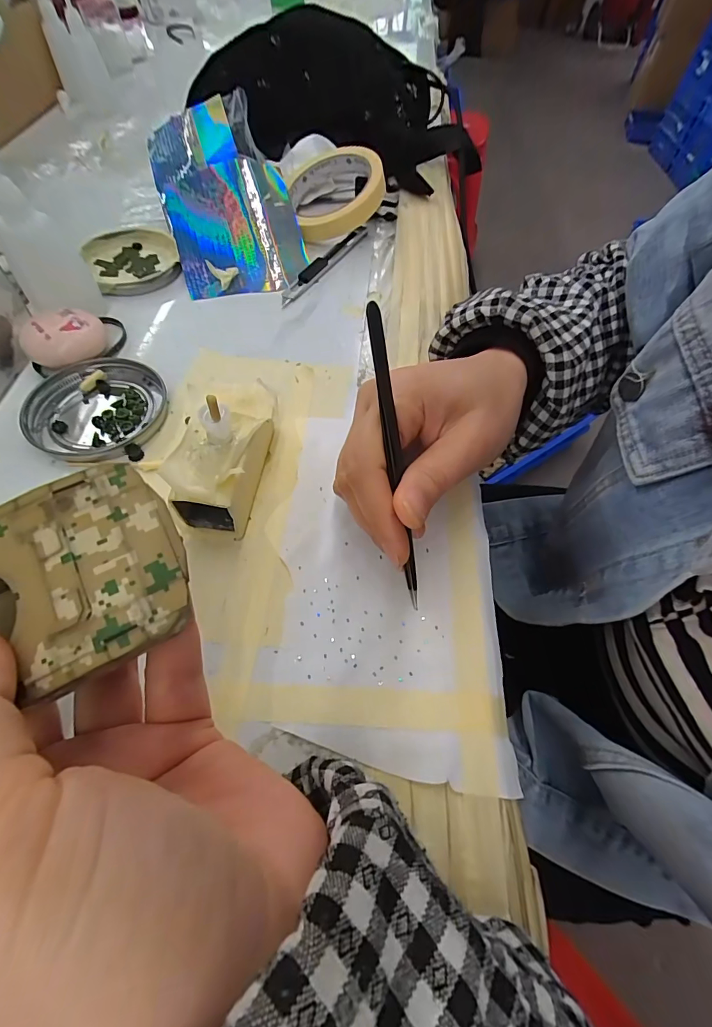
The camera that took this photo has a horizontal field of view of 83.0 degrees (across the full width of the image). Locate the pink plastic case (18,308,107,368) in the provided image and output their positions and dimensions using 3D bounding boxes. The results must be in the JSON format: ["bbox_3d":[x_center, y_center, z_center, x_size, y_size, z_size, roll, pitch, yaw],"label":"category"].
[{"bbox_3d":[-0.190,-0.113,0.263,0.046,0.022,0.033,-16,62,-12],"label":"pink plastic case"}]

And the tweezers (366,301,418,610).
[{"bbox_3d":[0.018,-0.018,0.175,0.009,0.133,0.011,-15,20,-12],"label":"tweezers"}]

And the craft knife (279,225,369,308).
[{"bbox_3d":[-0.025,-0.213,0.342,0.015,0.008,0.128,26,61,12],"label":"craft knife"}]

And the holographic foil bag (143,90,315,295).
[{"bbox_3d":[-0.107,-0.266,0.334,0.107,0.044,0.188,-15,80,-10],"label":"holographic foil bag"}]

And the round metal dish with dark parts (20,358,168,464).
[{"bbox_3d":[-0.158,-0.065,0.246,0.077,0.008,0.078,1,59,-2],"label":"round metal dish with dark parts"}]

